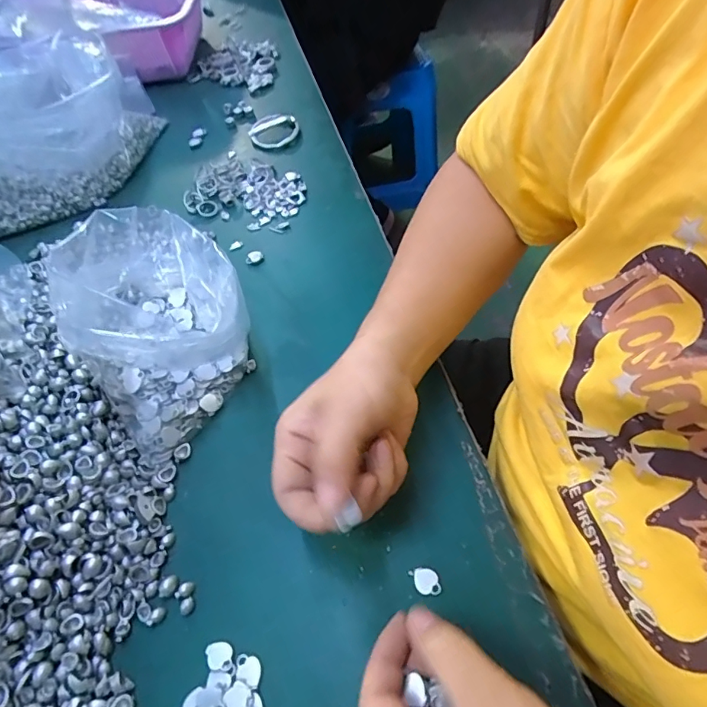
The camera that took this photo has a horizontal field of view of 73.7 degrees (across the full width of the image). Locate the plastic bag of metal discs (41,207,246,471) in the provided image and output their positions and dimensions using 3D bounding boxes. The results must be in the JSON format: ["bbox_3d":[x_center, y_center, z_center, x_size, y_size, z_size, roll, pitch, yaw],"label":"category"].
[{"bbox_3d":[-0.169,-0.052,0.379,0.128,0.073,0.253,-33,59,-17],"label":"plastic bag of metal discs"}]

